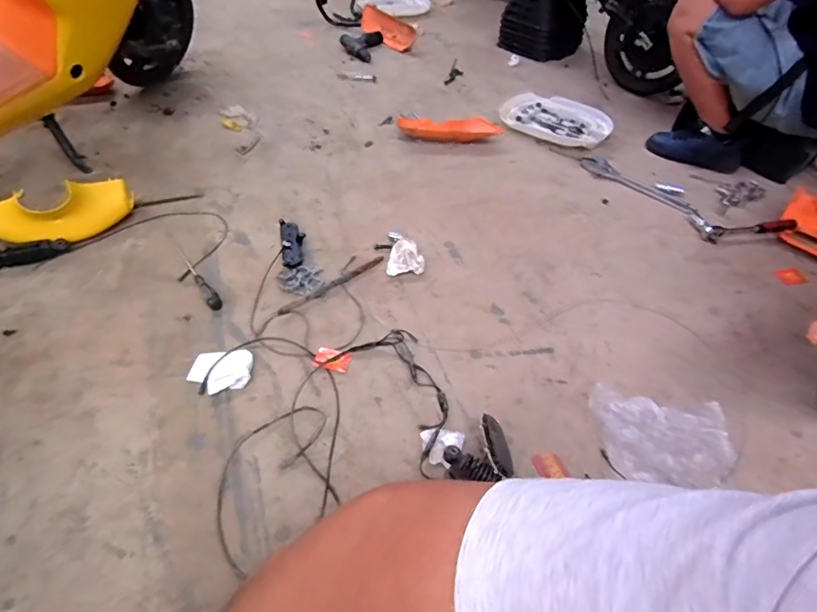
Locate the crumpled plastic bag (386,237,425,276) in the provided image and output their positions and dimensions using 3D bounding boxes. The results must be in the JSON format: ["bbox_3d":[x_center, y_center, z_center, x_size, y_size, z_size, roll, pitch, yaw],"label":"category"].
[{"bbox_3d":[-0.010,-0.120,1.154,0.086,0.021,0.108,-3,49,-7],"label":"crumpled plastic bag"}]

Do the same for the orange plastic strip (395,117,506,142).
[{"bbox_3d":[0.135,-0.565,1.537,0.346,0.044,0.110,6,49,1],"label":"orange plastic strip"}]

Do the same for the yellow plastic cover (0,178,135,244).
[{"bbox_3d":[-0.803,-0.214,1.113,0.293,0.119,0.082,-23,54,-22],"label":"yellow plastic cover"}]

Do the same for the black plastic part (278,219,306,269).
[{"bbox_3d":[-0.279,-0.150,1.156,0.055,0.033,0.166,-8,50,-12],"label":"black plastic part"}]

